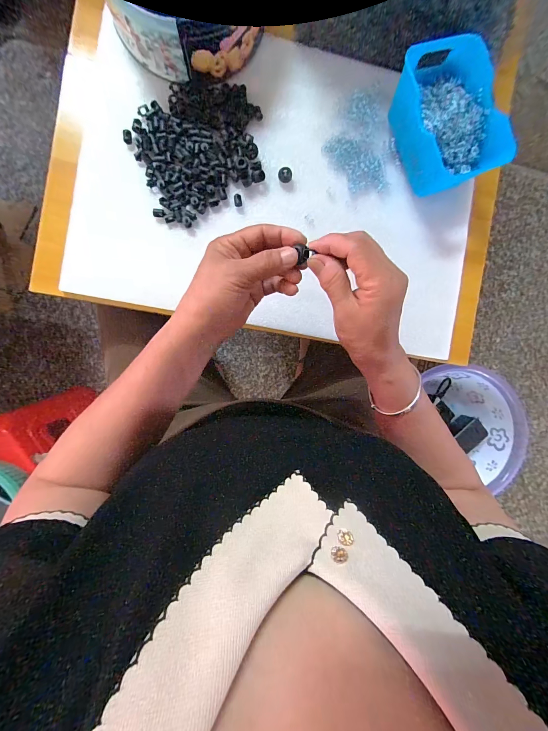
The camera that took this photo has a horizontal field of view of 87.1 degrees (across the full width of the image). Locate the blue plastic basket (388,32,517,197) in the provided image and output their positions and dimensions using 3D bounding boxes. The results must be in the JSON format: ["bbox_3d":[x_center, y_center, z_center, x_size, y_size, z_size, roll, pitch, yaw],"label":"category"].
[{"bbox_3d":[0.209,-0.301,0.364,0.113,0.067,0.150,-18,93,-6],"label":"blue plastic basket"}]

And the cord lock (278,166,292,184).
[{"bbox_3d":[0.015,-0.248,0.376,0.018,0.016,0.013,7,89,-6],"label":"cord lock"}]

